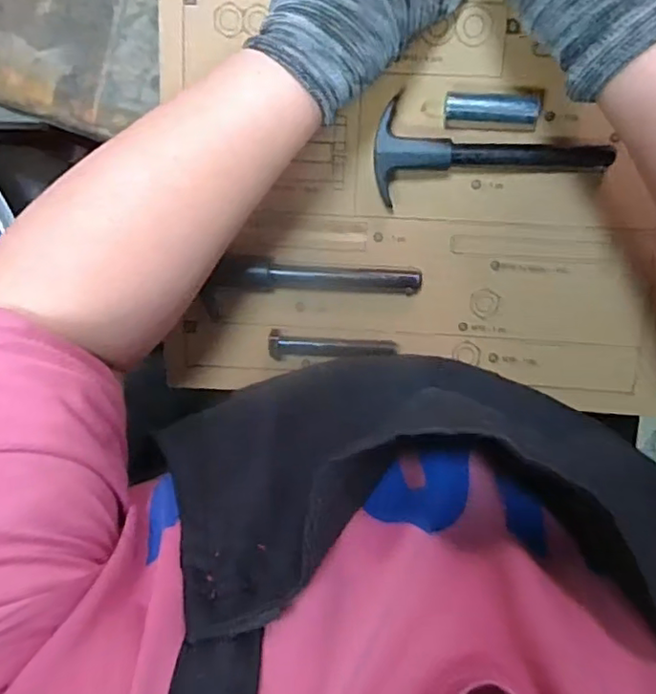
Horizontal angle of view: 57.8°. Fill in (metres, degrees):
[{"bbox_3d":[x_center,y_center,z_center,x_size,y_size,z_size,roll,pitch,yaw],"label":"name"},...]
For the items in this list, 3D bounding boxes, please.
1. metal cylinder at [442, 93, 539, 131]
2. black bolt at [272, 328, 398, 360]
[{"bbox_3d":[0.090,-0.130,0.328,0.050,0.011,0.018,3,103,4],"label":"metal cylinder"},{"bbox_3d":[0.003,-0.001,0.357,0.076,0.010,0.017,2,103,4],"label":"black bolt"}]

